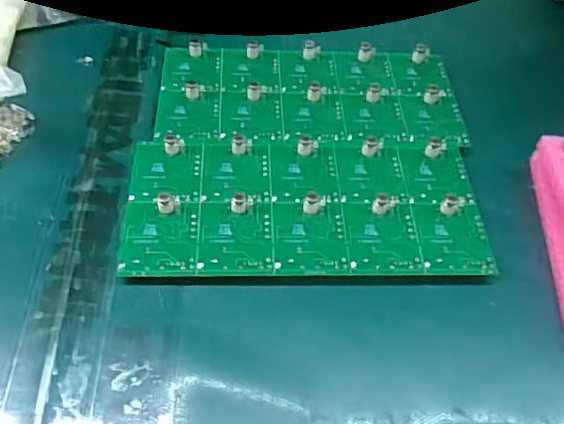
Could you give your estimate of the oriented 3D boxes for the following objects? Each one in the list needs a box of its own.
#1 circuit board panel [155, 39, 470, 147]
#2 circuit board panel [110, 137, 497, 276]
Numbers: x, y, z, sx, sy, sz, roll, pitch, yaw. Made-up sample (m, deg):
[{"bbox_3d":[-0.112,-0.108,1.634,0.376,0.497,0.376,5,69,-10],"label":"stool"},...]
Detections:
[{"bbox_3d":[0.022,-0.091,0.425,0.223,0.010,0.107,2,53,-4],"label":"circuit board panel"},{"bbox_3d":[0.016,-0.005,0.365,0.224,0.014,0.104,0,53,-6],"label":"circuit board panel"}]

